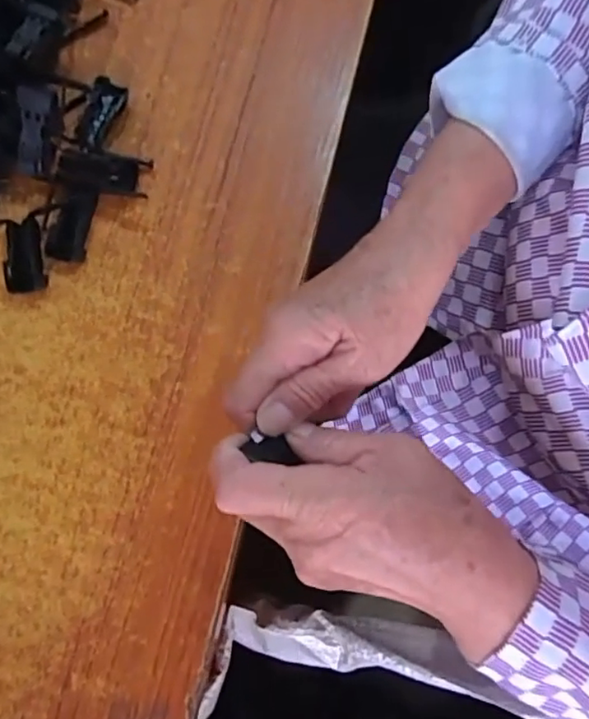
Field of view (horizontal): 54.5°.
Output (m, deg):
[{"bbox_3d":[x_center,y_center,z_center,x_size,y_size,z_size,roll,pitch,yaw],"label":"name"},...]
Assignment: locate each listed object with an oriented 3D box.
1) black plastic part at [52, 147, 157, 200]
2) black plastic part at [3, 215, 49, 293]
[{"bbox_3d":[-0.120,-0.114,0.352,0.061,0.019,0.031,6,79,2],"label":"black plastic part"},{"bbox_3d":[-0.162,-0.062,0.345,0.019,0.014,0.046,-8,79,0],"label":"black plastic part"}]

